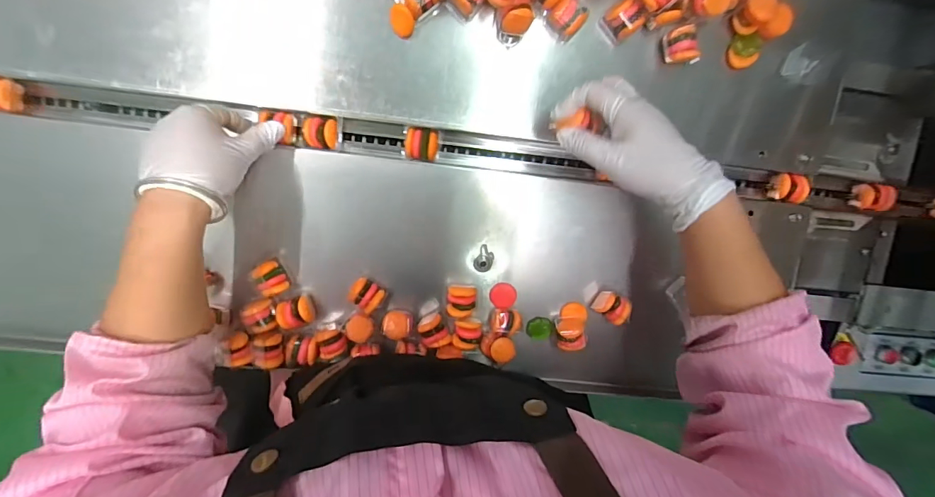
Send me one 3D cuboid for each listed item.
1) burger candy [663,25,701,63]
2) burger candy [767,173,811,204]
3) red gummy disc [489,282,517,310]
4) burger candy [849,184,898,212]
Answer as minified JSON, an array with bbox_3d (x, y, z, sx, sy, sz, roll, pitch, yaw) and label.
[{"bbox_3d":[0.211,-0.199,0.433,0.023,0.029,0.034,-20,97,3],"label":"burger candy"},{"bbox_3d":[0.358,-0.067,0.492,0.028,0.030,0.031,4,98,0],"label":"burger candy"},{"bbox_3d":[0.040,0.053,0.490,0.029,0.007,0.028,-14,98,2],"label":"red gummy disc"},{"bbox_3d":[0.466,-0.058,0.503,0.029,0.036,0.029,7,98,-1],"label":"burger candy"}]

